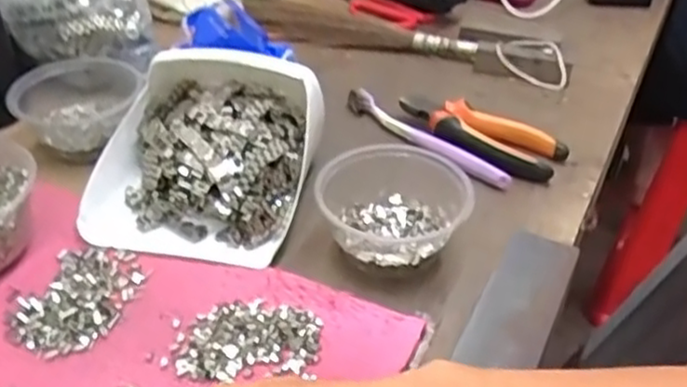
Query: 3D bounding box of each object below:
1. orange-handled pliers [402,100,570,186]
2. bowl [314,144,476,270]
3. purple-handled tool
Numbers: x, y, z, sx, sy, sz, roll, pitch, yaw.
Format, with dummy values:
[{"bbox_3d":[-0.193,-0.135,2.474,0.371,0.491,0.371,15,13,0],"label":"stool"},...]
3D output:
[{"bbox_3d":[0.115,-0.050,0.615,0.149,0.022,0.061,21,42,20],"label":"orange-handled pliers"},{"bbox_3d":[0.034,0.010,0.507,0.111,0.048,0.091,9,39,7],"label":"bowl"},{"bbox_3d":[0.068,-0.052,0.618,0.022,0.016,0.181,-27,48,-32],"label":"purple-handled tool"}]

